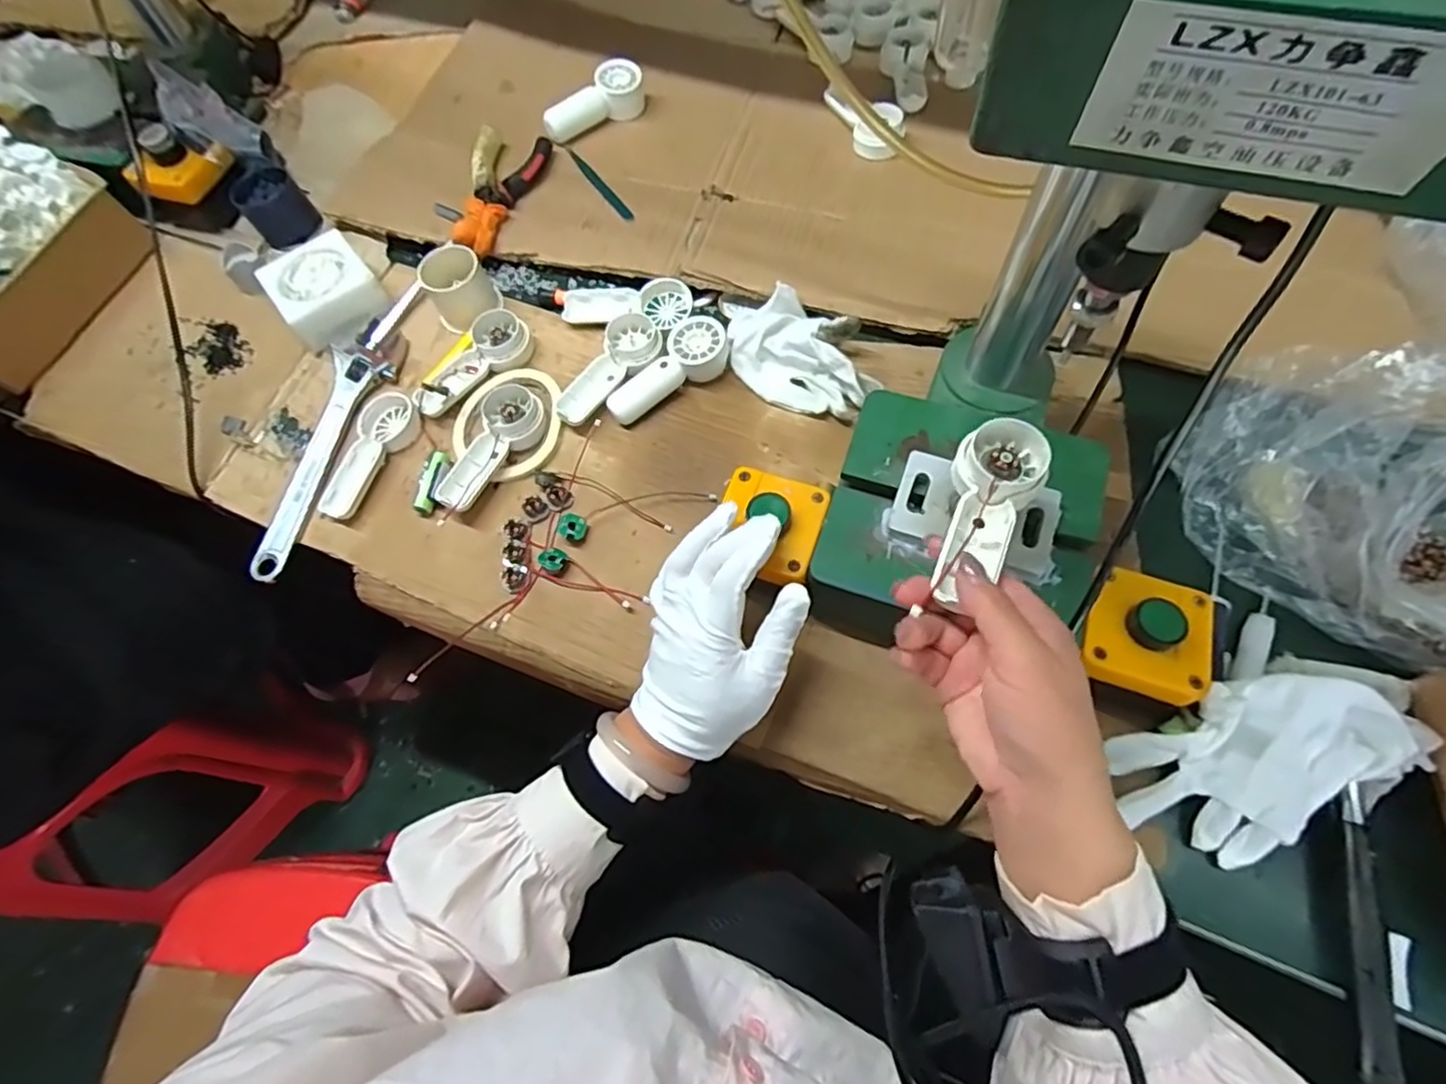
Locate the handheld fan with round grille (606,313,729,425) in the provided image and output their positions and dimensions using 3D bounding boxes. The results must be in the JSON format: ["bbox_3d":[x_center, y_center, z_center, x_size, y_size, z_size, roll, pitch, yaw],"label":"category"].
[{"bbox_3d":[-0.044,-0.137,0.531,0.046,0.026,0.108,40,73,20],"label":"handheld fan with round grille"}]

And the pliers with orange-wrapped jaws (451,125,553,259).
[{"bbox_3d":[-0.209,-0.331,0.624,0.065,0.021,0.158,5,64,6],"label":"pliers with orange-wrapped jaws"}]

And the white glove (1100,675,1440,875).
[{"bbox_3d":[0.314,0.124,0.379,0.163,0.056,0.089,-21,65,-7],"label":"white glove"}]

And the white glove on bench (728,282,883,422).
[{"bbox_3d":[0.061,-0.150,0.533,0.133,0.033,0.082,39,72,19],"label":"white glove on bench"}]

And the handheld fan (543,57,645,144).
[{"bbox_3d":[-0.132,-0.441,0.674,0.115,0.045,0.034,-41,69,-15],"label":"handheld fan"}]

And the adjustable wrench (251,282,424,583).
[{"bbox_3d":[-0.320,-0.104,0.552,0.053,0.015,0.278,5,65,6],"label":"adjustable wrench"}]

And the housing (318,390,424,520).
[{"bbox_3d":[-0.278,-0.073,0.530,0.055,0.015,0.113,8,65,7],"label":"housing"}]

